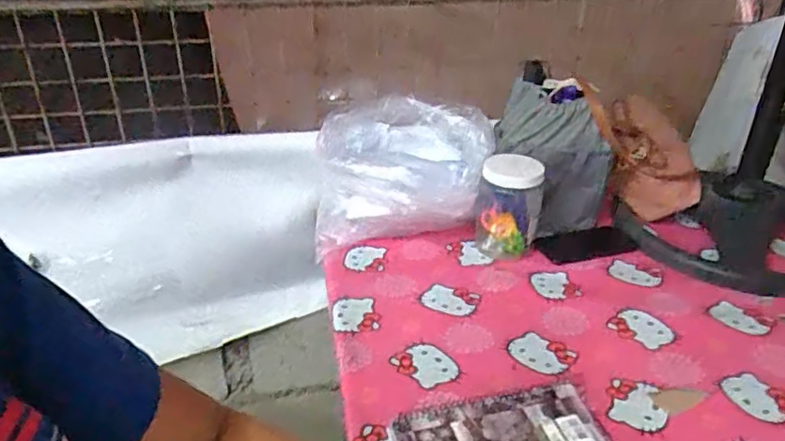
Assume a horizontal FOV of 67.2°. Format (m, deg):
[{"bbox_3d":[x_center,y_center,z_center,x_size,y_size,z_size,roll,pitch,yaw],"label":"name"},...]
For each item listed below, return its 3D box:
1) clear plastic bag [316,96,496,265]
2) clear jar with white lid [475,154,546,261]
[{"bbox_3d":[0.019,-0.070,1.015,0.286,0.208,0.190,3,29,4],"label":"clear plastic bag"},{"bbox_3d":[0.192,-0.020,0.985,0.098,0.153,0.090,6,30,9],"label":"clear jar with white lid"}]

